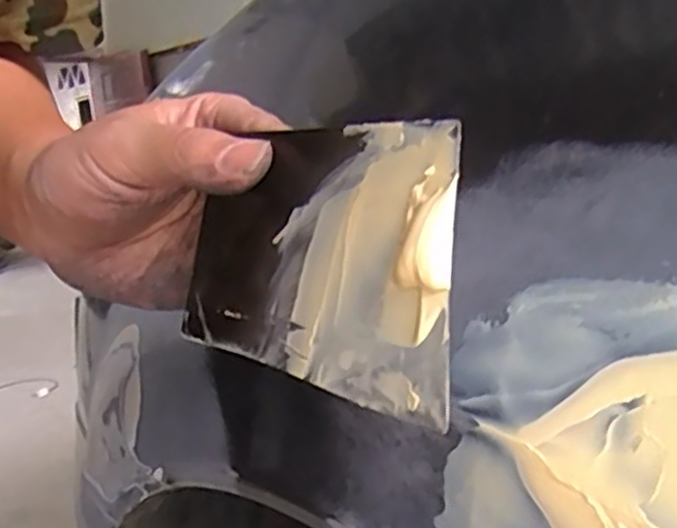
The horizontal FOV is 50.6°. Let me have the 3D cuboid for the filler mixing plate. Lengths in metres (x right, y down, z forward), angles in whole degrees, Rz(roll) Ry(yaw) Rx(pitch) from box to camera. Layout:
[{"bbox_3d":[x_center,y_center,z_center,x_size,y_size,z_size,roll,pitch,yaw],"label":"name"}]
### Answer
[{"bbox_3d":[-0.013,-0.003,0.214,0.005,0.074,0.118,-3,9,-41],"label":"filler mixing plate"}]

